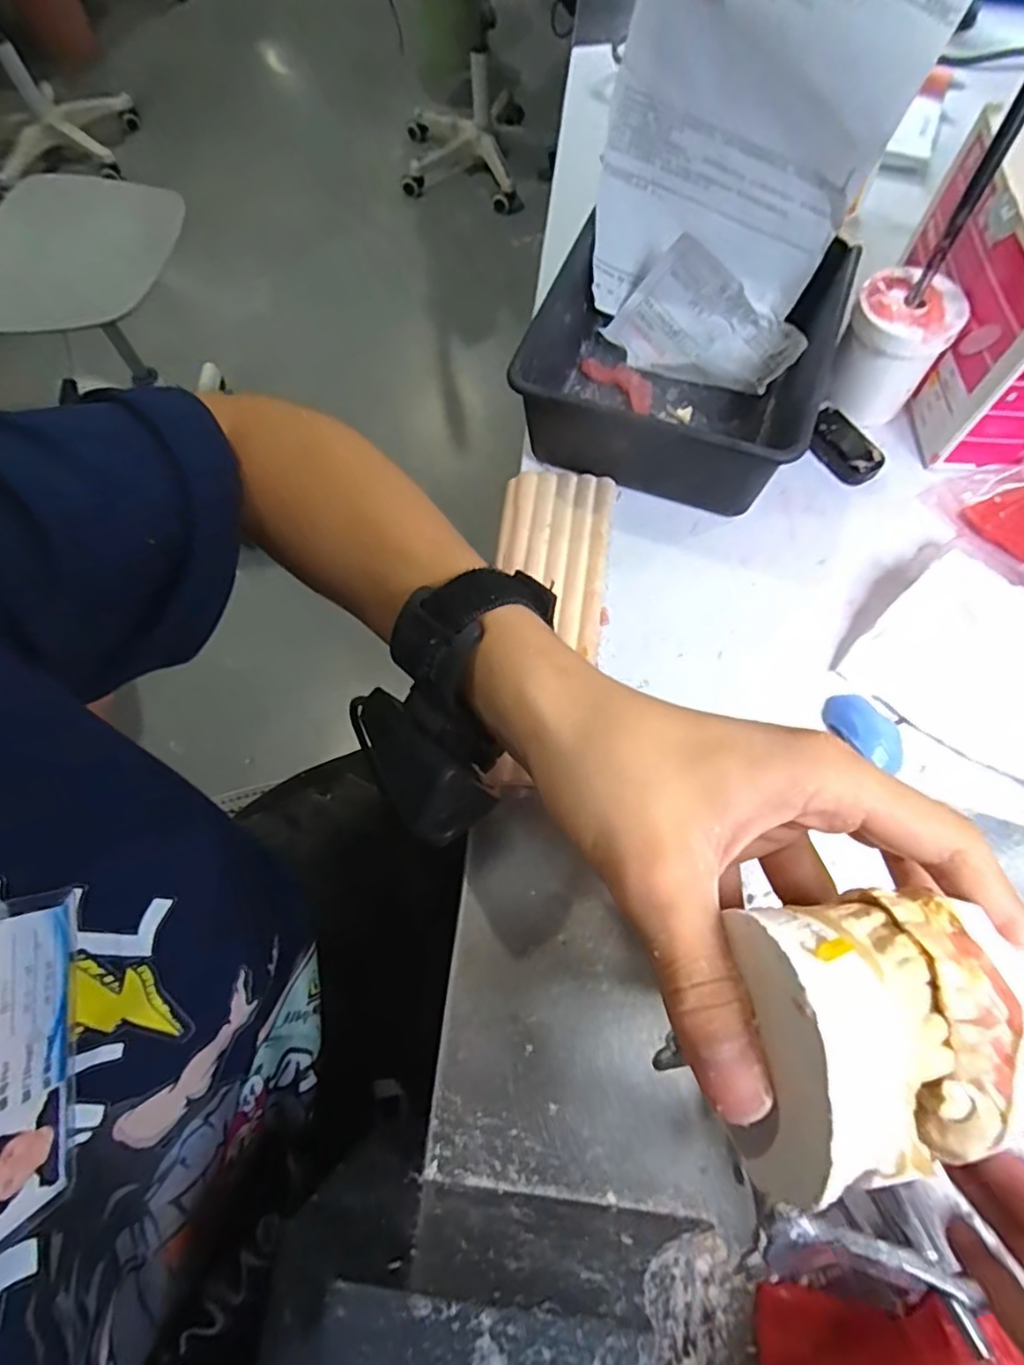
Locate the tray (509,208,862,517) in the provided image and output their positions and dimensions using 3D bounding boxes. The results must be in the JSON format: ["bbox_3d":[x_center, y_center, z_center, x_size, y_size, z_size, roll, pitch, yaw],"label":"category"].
[{"bbox_3d":[0.098,-0.189,0.369,0.151,0.069,0.166,20,69,10],"label":"tray"}]

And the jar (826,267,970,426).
[{"bbox_3d":[0.216,-0.190,0.362,0.054,0.067,0.048,31,71,13],"label":"jar"}]

